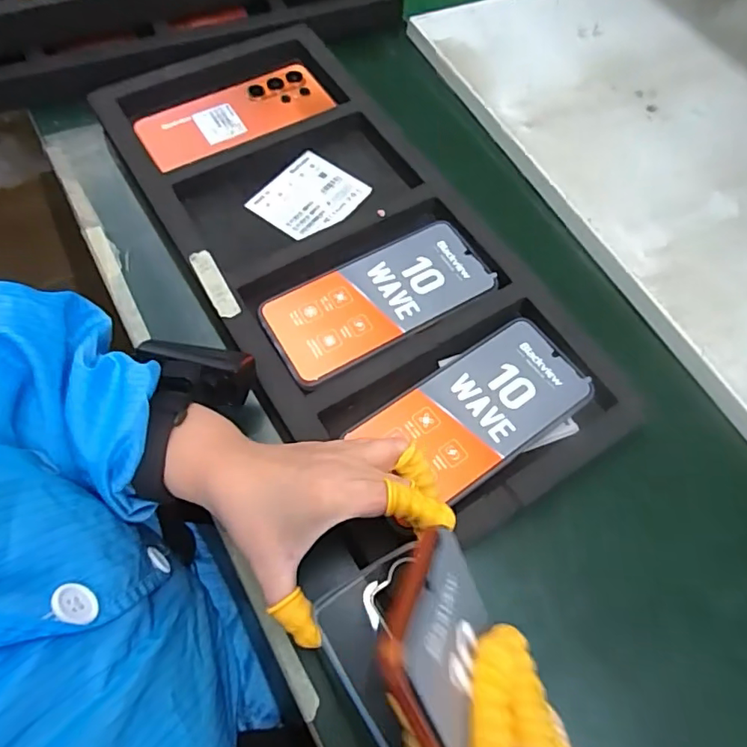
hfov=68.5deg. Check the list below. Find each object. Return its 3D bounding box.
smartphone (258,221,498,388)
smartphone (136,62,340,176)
[{"bbox_3d":[0.004,-0.057,0.415,0.169,0.007,0.082,-29,70,-16],"label":"smartphone"},{"bbox_3d":[-0.121,-0.229,0.493,0.168,0.015,0.078,-27,69,-15],"label":"smartphone"}]

